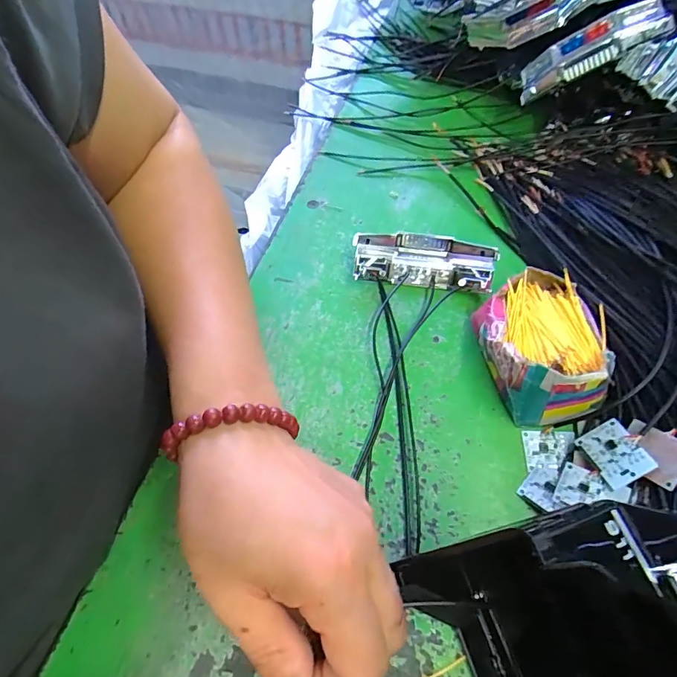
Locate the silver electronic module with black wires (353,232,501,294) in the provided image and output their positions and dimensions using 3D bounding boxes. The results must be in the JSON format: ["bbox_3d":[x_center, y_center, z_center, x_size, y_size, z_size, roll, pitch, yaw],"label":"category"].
[{"bbox_3d":[0.061,-0.057,0.313,0.096,0.020,0.042,5,60,6],"label":"silver electronic module with black wires"}]

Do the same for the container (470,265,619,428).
[{"bbox_3d":[0.127,0.002,0.267,0.073,0.042,0.089,-20,61,-9],"label":"container"}]

